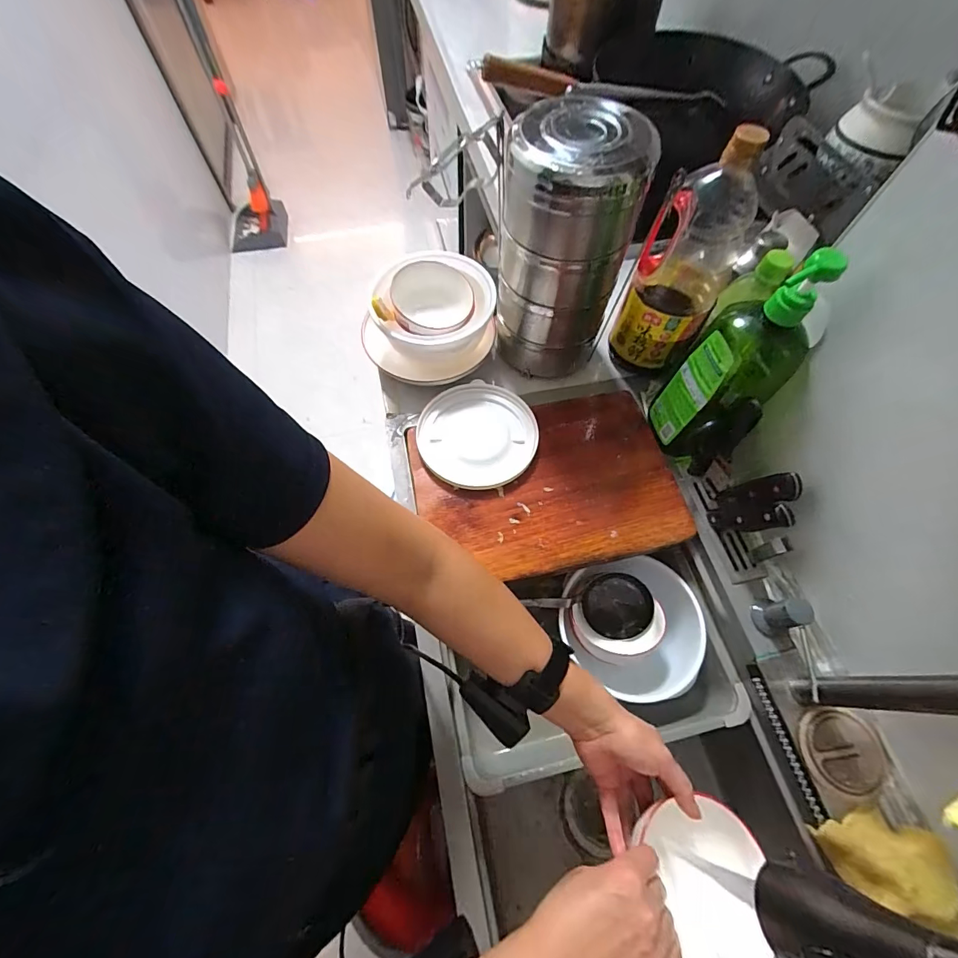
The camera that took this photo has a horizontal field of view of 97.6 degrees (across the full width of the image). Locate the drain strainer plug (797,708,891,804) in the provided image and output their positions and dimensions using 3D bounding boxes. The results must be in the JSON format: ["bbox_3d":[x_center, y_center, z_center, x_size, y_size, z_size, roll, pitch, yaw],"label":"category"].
[{"bbox_3d":[0.373,0.278,0.424,0.079,0.018,0.077,0,64,-1],"label":"drain strainer plug"}]

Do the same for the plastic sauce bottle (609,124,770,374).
[{"bbox_3d":[0.262,-0.268,0.532,0.100,0.294,0.120,30,67,14],"label":"plastic sauce bottle"}]

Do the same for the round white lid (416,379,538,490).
[{"bbox_3d":[-0.003,-0.063,0.585,0.163,0.012,0.159,0,64,-1],"label":"round white lid"}]

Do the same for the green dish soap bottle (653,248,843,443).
[{"bbox_3d":[0.281,-0.120,0.470,0.068,0.281,0.082,-13,65,-7],"label":"green dish soap bottle"}]

